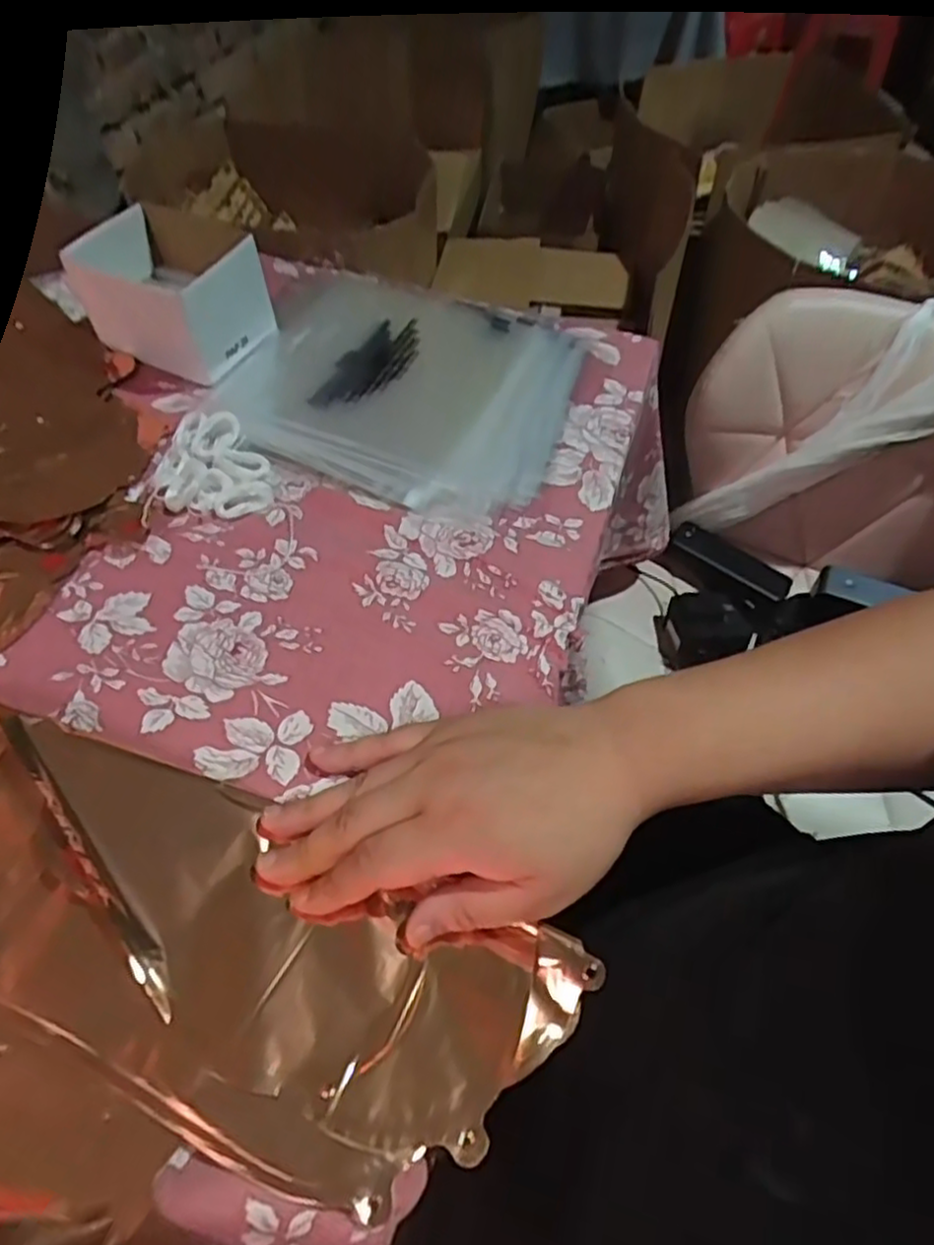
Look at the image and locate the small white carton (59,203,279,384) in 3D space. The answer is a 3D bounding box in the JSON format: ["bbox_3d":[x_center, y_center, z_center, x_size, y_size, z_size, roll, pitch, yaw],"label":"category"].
[{"bbox_3d":[-0.238,-0.261,0.574,0.130,0.073,0.093,25,58,15],"label":"small white carton"}]

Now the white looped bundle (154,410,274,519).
[{"bbox_3d":[-0.184,-0.113,0.508,0.073,0.021,0.101,-21,58,-16],"label":"white looped bundle"}]

